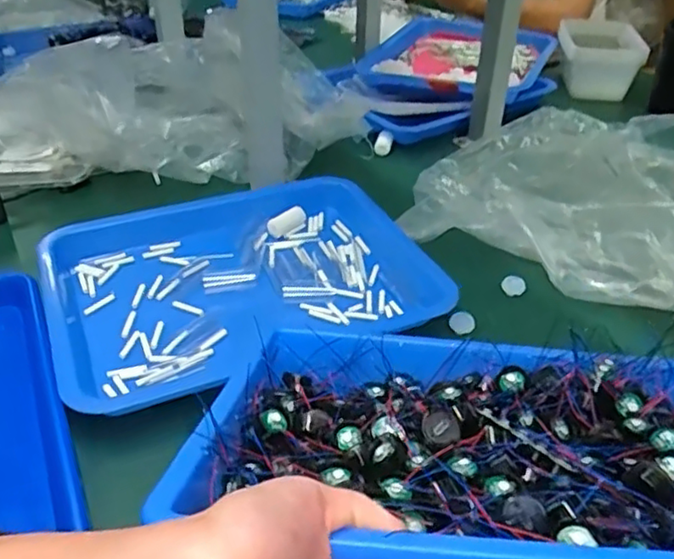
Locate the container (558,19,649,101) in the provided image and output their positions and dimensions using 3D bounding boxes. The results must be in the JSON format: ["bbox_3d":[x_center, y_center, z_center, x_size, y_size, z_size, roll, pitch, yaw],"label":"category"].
[{"bbox_3d":[0.444,-0.371,1.079,0.146,0.090,0.131,6,35,6],"label":"container"}]

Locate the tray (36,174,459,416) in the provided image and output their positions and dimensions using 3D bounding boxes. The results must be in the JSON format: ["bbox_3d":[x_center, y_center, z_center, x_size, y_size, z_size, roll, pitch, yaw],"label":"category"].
[{"bbox_3d":[-0.089,-0.003,0.593,0.335,0.050,0.257,-13,38,-20],"label":"tray"}]

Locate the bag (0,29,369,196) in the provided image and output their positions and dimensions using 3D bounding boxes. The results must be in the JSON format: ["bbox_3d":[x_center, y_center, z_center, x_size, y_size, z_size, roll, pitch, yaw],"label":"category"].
[{"bbox_3d":[-0.216,-0.211,0.760,0.448,0.134,0.175,-7,36,-13],"label":"bag"}]

